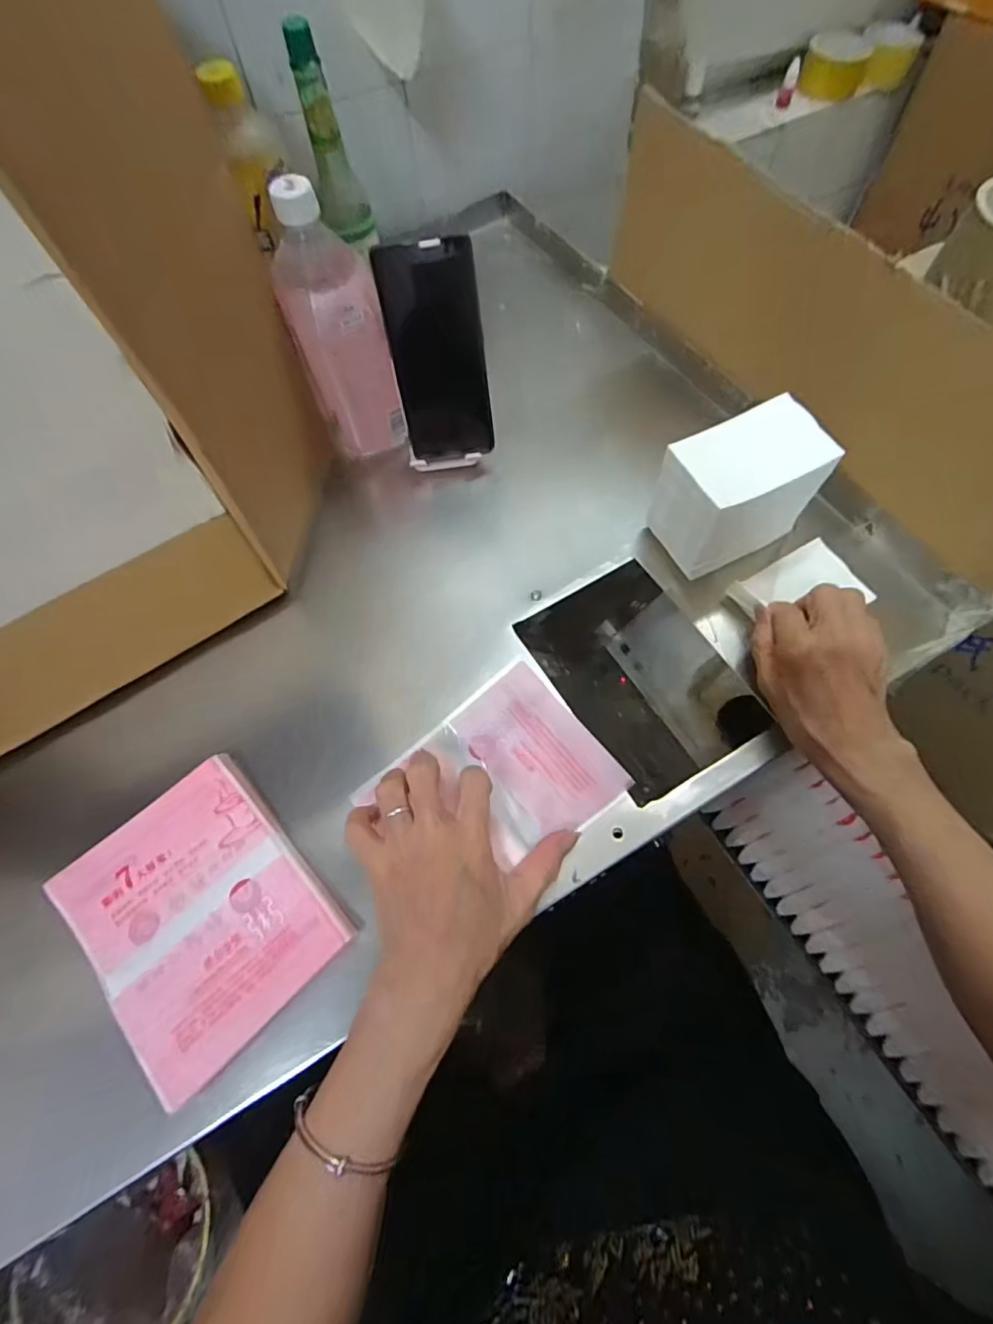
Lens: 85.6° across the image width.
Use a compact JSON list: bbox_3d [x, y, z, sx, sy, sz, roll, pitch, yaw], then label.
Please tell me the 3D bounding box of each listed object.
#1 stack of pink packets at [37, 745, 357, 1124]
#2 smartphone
[{"bbox_3d":[-0.189,0.158,0.343,0.124,0.018,0.161,-41,69,-16],"label":"stack of pink packets"},{"bbox_3d":[-0.048,-0.253,0.452,0.076,0.160,0.007,-5,45,3],"label":"smartphone"}]

